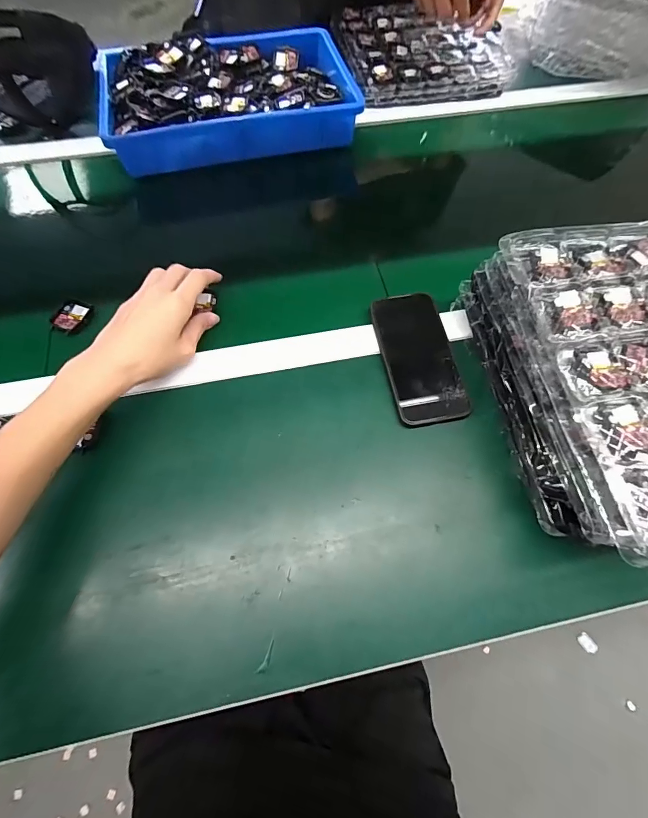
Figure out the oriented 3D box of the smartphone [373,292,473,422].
[{"bbox_3d":[0.106,-0.061,0.436,0.078,0.013,0.160,-11,66,-6],"label":"smartphone"}]

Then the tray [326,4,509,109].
[{"bbox_3d":[0.180,-0.668,0.712,0.289,0.041,0.292,-9,65,-5],"label":"tray"}]

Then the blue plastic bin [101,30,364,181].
[{"bbox_3d":[-0.148,-0.487,0.602,0.369,0.067,0.219,-14,66,-8],"label":"blue plastic bin"}]

